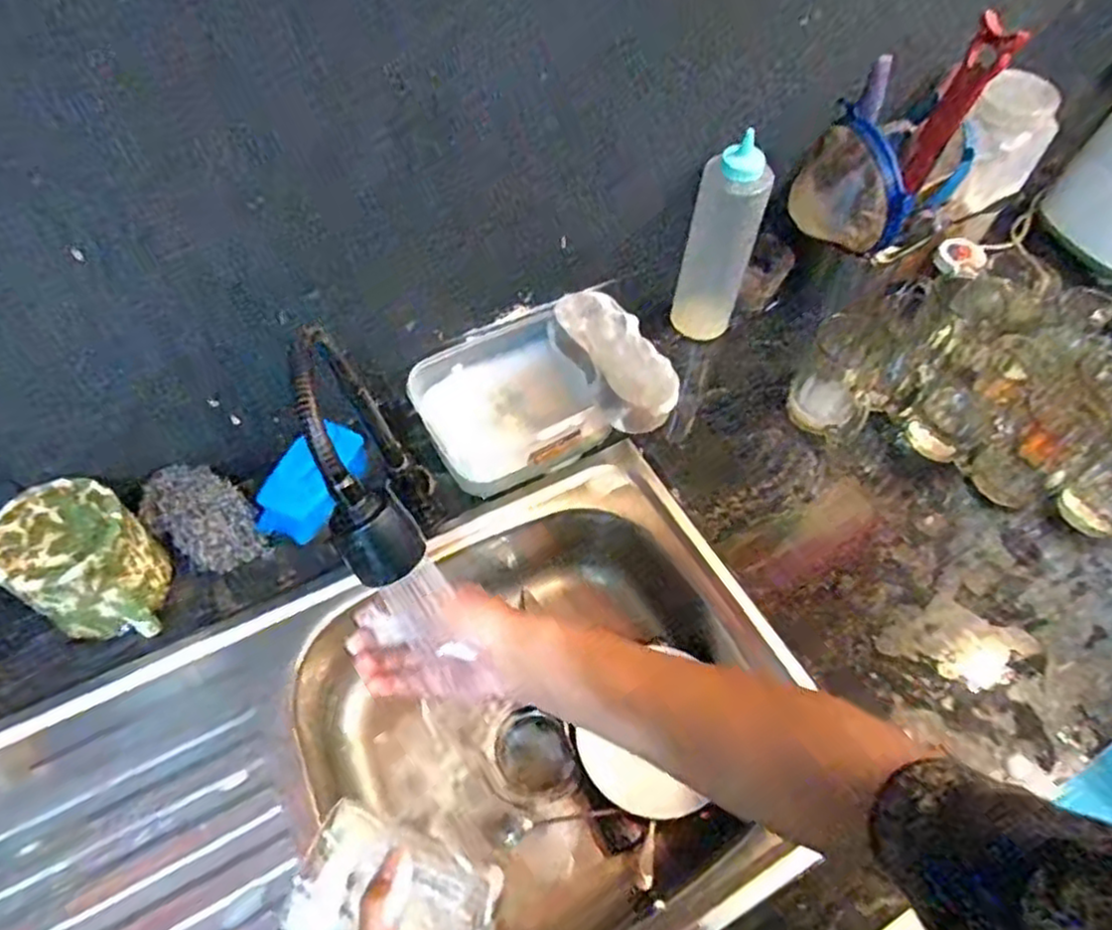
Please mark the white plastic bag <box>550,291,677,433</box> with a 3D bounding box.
[{"bbox_3d":[0.056,-0.101,0.681,0.076,0.041,0.150,-26,62,-20],"label":"white plastic bag"}]

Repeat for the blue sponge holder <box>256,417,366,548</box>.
[{"bbox_3d":[-0.231,0.015,0.681,0.057,0.049,0.116,27,58,13],"label":"blue sponge holder"}]

